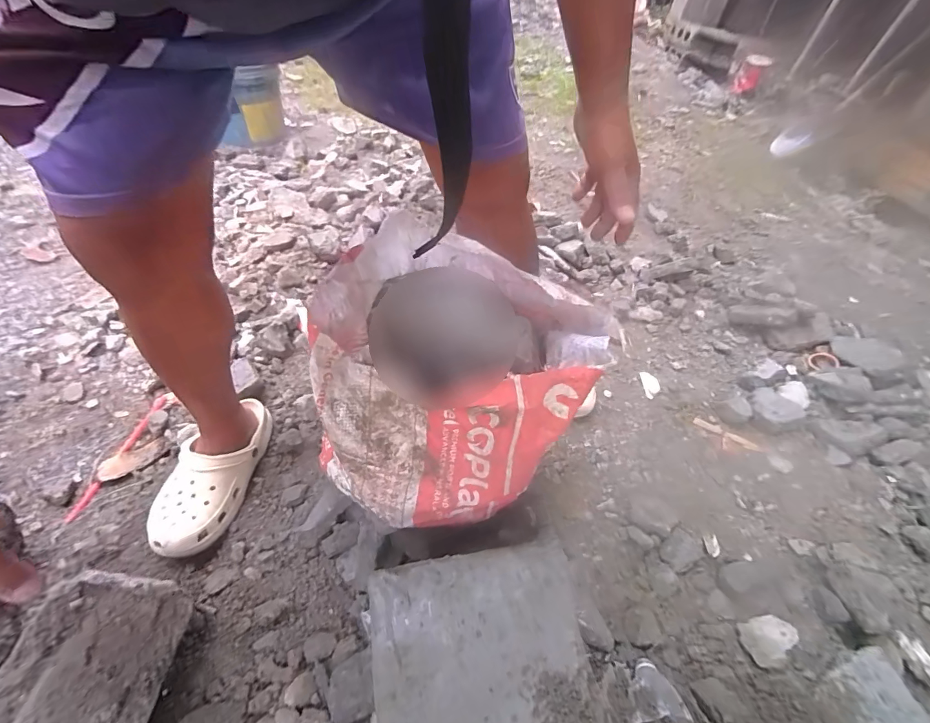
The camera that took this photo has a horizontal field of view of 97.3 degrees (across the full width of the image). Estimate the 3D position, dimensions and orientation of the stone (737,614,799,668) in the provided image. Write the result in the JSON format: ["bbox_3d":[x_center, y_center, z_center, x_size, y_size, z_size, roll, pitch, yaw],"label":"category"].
[{"bbox_3d":[0.447,0.405,0.601,0.061,0.032,0.055,-13,52,-19],"label":"stone"}]

